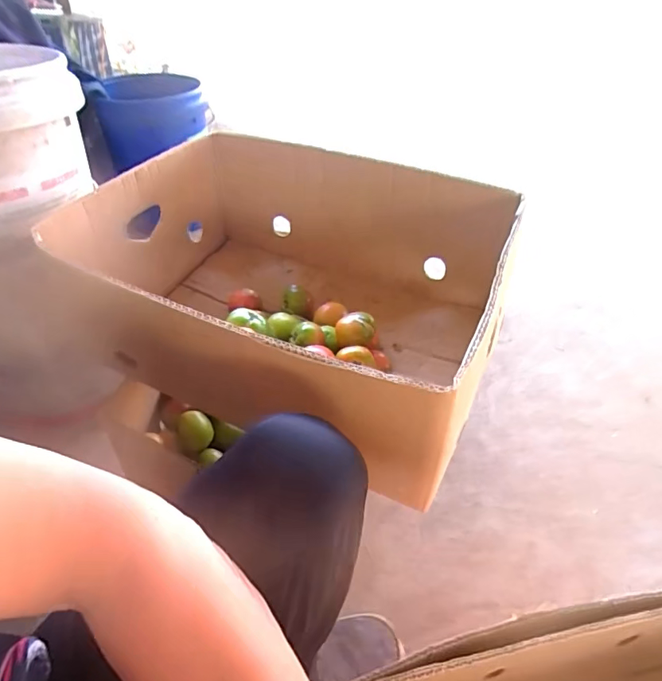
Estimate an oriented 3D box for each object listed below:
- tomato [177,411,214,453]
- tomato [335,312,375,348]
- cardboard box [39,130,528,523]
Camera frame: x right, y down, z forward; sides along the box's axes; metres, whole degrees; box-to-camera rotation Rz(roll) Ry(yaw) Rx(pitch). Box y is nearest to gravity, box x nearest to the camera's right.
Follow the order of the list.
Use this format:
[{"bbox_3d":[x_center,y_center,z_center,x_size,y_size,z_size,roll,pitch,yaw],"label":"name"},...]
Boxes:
[{"bbox_3d":[-0.203,0.136,0.704,0.049,0.047,0.046,1,41,-1],"label":"tomato"},{"bbox_3d":[0.031,-0.015,0.600,0.050,0.034,0.038,3,41,1],"label":"tomato"},{"bbox_3d":[-0.055,-0.075,0.614,0.510,0.218,0.390,19,44,19],"label":"cardboard box"}]

